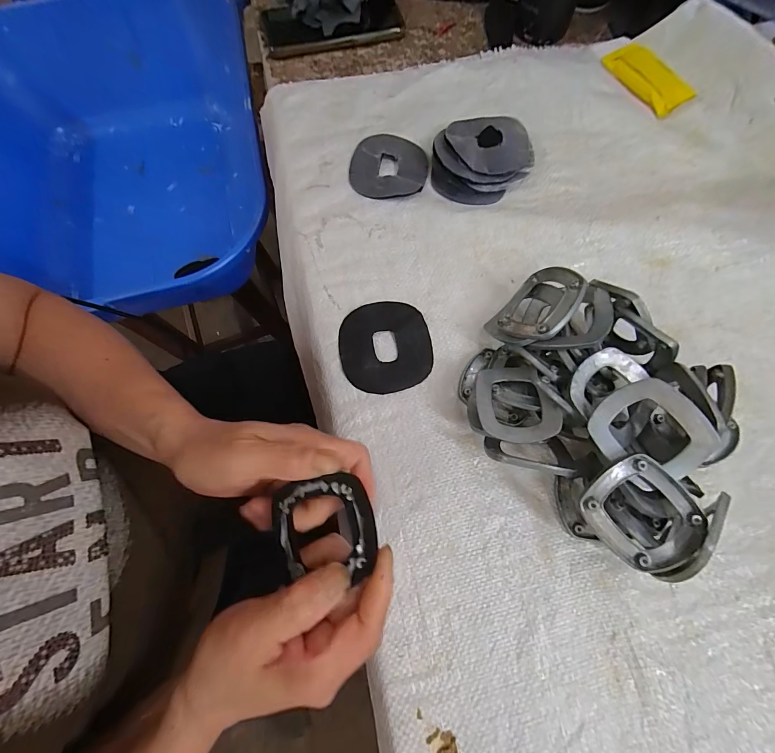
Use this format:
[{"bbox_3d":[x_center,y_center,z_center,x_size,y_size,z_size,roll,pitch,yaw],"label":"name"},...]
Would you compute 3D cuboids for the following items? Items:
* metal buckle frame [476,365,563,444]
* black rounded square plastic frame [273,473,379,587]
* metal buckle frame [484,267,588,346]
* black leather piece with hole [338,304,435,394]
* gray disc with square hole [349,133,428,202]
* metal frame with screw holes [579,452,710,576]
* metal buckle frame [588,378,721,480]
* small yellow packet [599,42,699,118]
[{"bbox_3d":[0.092,0.018,0.261,0.054,0.010,0.060,-5,56,8],"label":"metal buckle frame"},{"bbox_3d":[-0.035,0.085,0.202,0.056,0.014,0.053,-6,72,-1],"label":"black rounded square plastic frame"},{"bbox_3d":[0.114,-0.052,0.281,0.067,0.015,0.066,-49,33,2],"label":"metal buckle frame"},{"bbox_3d":[-0.002,-0.026,0.307,0.076,0.005,0.079,-11,72,-2],"label":"black leather piece with hole"},{"bbox_3d":[0.002,-0.212,0.365,0.075,0.005,0.080,12,73,5],"label":"gray disc with square hole"},{"bbox_3d":[0.155,0.081,0.217,0.055,0.016,0.062,-41,76,-11],"label":"metal frame with screw holes"},{"bbox_3d":[0.165,0.035,0.227,0.059,0.004,0.062,-41,78,8],"label":"metal buckle frame"},{"bbox_3d":[0.286,-0.331,0.397,0.054,0.006,0.100,-29,74,-8],"label":"small yellow packet"}]

